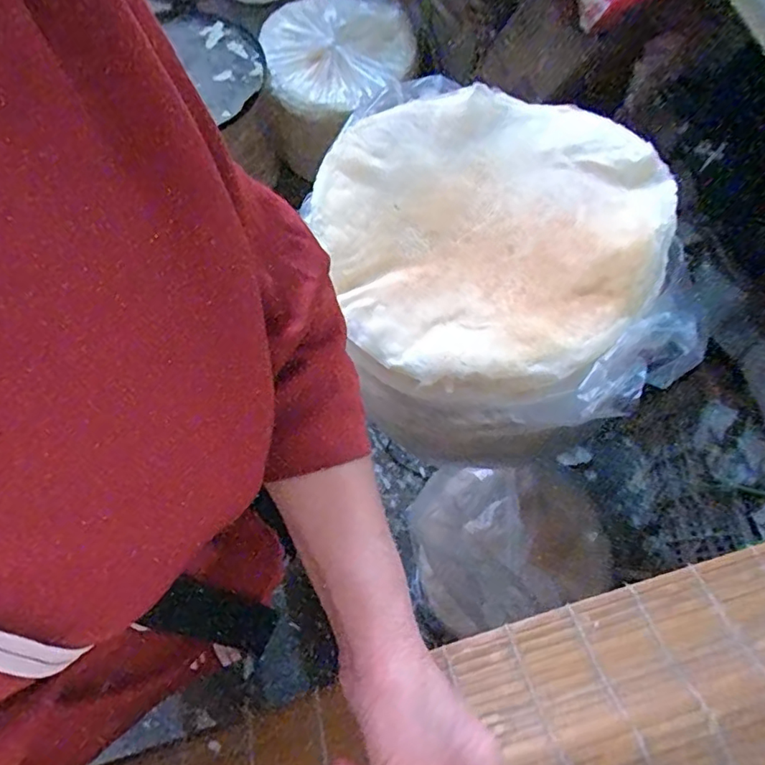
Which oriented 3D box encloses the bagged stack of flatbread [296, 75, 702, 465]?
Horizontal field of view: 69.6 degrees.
[{"bbox_3d":[0.105,-0.152,0.610,0.349,0.164,0.452,-18,71,-8],"label":"bagged stack of flatbread"}]

